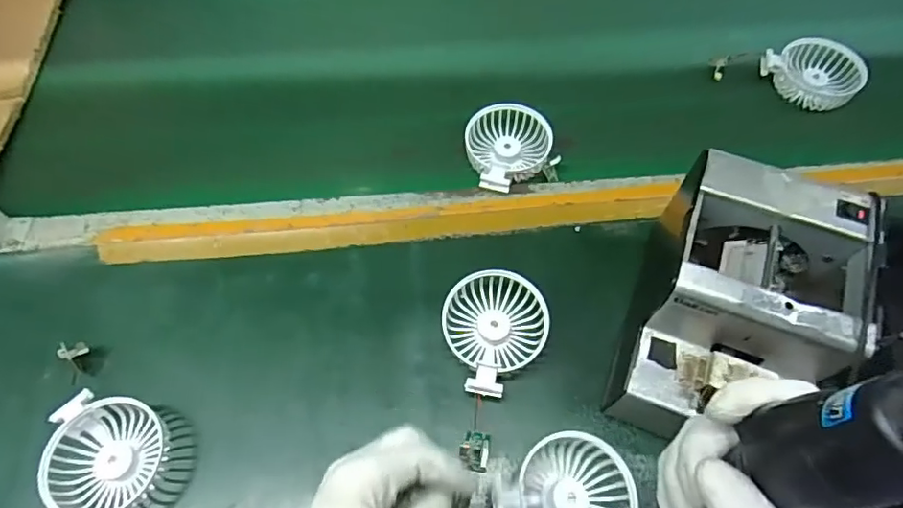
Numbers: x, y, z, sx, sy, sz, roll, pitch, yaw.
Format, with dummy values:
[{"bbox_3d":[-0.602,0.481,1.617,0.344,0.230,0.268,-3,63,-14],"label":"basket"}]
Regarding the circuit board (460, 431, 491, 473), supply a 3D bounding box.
[{"bbox_3d":[0.019,0.158,0.442,0.023,0.022,0.027,9,63,4],"label":"circuit board"}]

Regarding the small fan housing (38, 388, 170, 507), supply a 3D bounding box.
[{"bbox_3d":[-0.274,0.161,0.440,0.079,0.033,0.089,3,63,2],"label":"small fan housing"}]

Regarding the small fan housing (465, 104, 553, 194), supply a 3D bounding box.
[{"bbox_3d":[0.059,-0.112,0.578,0.088,0.023,0.099,-19,64,-10],"label":"small fan housing"}]

